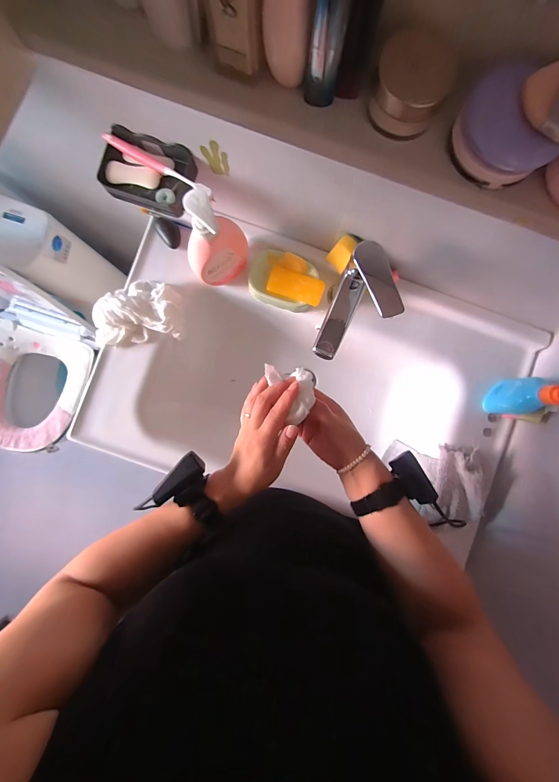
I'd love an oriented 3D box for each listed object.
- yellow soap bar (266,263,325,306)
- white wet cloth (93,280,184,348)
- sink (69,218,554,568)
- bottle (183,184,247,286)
[{"bbox_3d":[0.028,-0.195,0.547,0.106,0.018,0.050,23,87,0],"label":"yellow soap bar"},{"bbox_3d":[-0.275,-0.150,0.557,0.171,0.049,0.117,-10,88,-1],"label":"white wet cloth"},{"bbox_3d":[0.063,-0.010,0.650,0.819,0.170,0.478,16,87,0],"label":"sink"},{"bbox_3d":[-0.100,-0.228,0.469,0.102,0.197,0.054,-18,88,-2],"label":"bottle"}]

